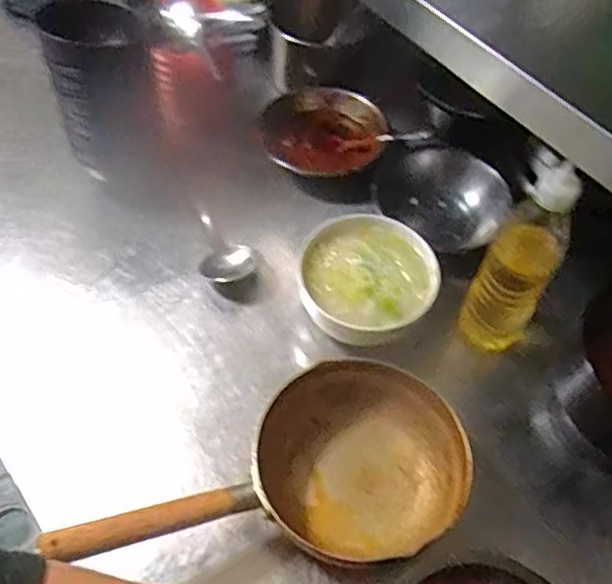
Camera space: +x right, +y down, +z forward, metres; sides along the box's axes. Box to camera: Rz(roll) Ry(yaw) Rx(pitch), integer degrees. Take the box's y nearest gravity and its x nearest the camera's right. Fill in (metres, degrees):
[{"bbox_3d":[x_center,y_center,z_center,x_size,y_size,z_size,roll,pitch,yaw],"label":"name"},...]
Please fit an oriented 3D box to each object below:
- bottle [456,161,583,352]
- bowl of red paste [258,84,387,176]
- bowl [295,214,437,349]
[{"bbox_3d":[0.201,-0.020,0.620,0.072,0.235,0.058,27,59,15],"label":"bottle"},{"bbox_3d":[0.023,-0.207,0.841,0.163,0.038,0.137,-11,59,-5],"label":"bowl of red paste"},{"bbox_3d":[0.068,-0.014,0.694,0.140,0.046,0.135,-1,59,2],"label":"bowl"}]

